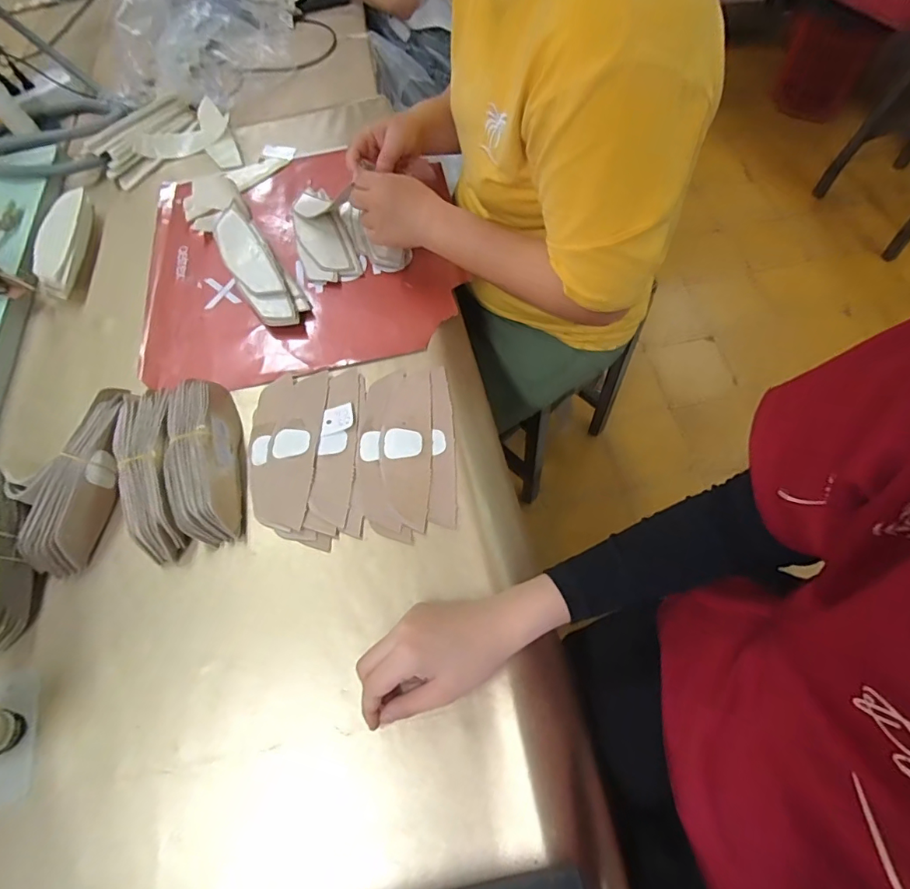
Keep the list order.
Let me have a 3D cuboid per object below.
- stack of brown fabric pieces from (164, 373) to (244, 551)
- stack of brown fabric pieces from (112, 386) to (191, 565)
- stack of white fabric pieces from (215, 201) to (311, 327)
[{"bbox_3d":[-0.252,0.010,0.496,0.055,0.050,0.178,-14,65,-2],"label":"stack of brown fabric pieces"},{"bbox_3d":[-0.298,0.026,0.490,0.052,0.053,0.175,-19,65,-4],"label":"stack of brown fabric pieces"},{"bbox_3d":[-0.253,-0.224,0.623,0.059,0.030,0.219,-31,67,-12],"label":"stack of white fabric pieces"}]

